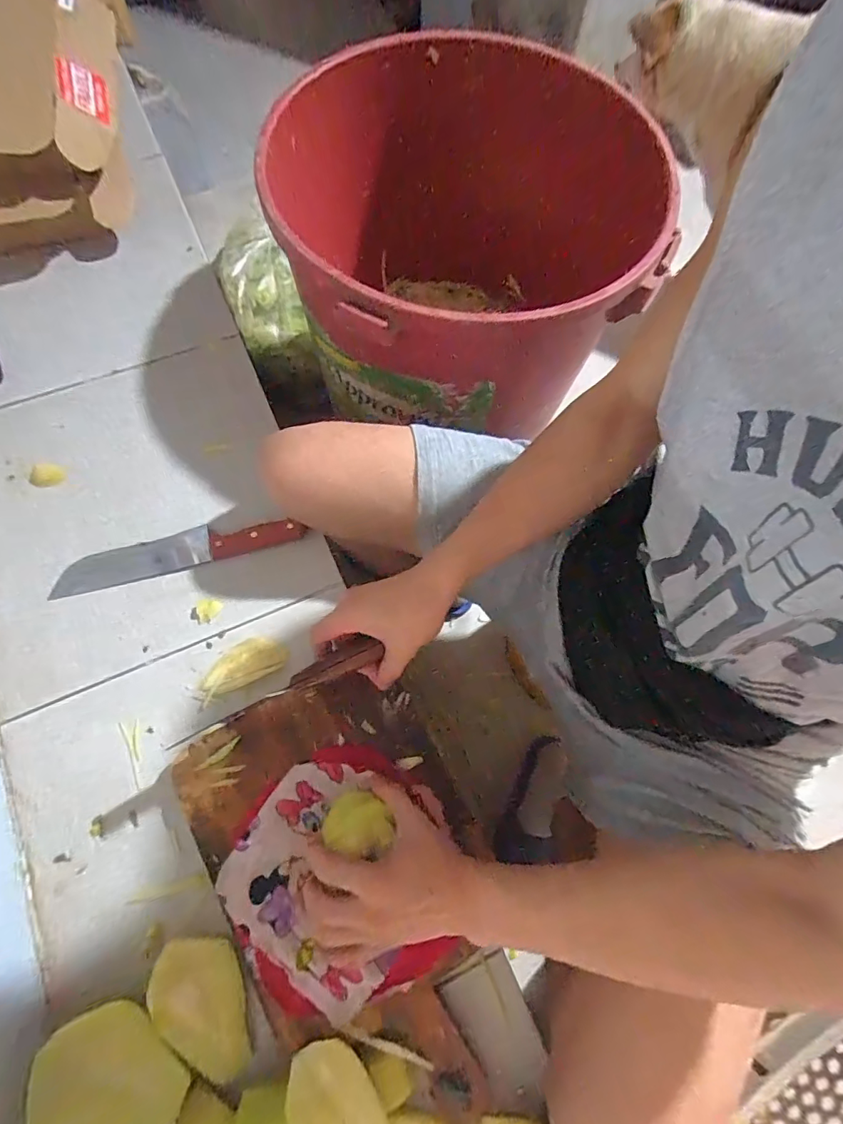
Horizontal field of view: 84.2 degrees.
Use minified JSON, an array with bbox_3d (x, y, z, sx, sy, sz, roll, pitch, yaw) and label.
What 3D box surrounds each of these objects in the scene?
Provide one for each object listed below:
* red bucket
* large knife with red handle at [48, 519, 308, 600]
[{"bbox_3d":[0.031,-0.374,0.649,0.374,0.341,0.430,-13,73,-7],"label":"red bucket"},{"bbox_3d":[-0.283,-0.016,0.549,0.280,0.017,0.048,-14,73,-7],"label":"large knife with red handle"}]

